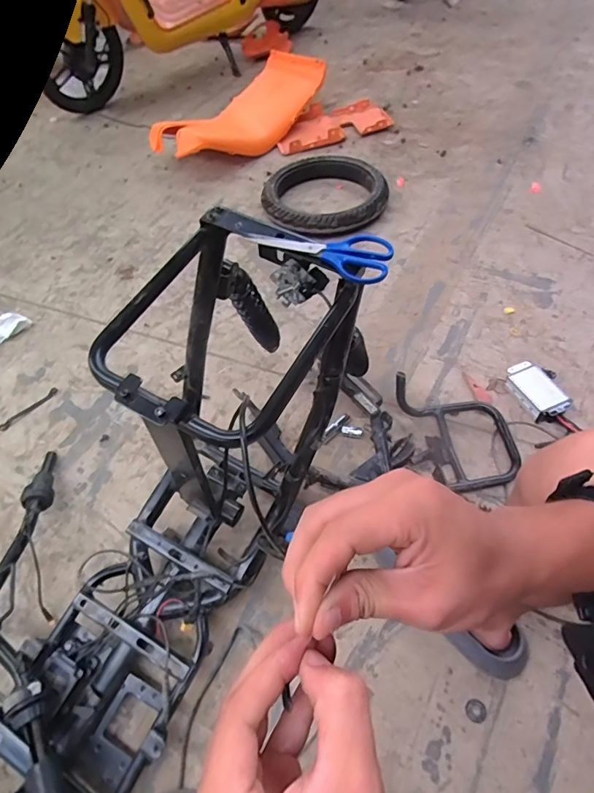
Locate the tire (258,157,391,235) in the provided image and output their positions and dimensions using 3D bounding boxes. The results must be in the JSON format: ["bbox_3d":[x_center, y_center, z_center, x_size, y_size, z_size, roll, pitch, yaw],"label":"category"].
[{"bbox_3d":[0.084,-0.591,1.340,0.358,0.069,0.322,10,55,12],"label":"tire"}]

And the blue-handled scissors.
[{"bbox_3d":[0.016,-0.176,0.518,0.190,0.016,0.060,23,59,20],"label":"blue-handled scissors"}]

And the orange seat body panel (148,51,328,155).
[{"bbox_3d":[-0.192,-0.981,1.583,0.287,0.167,0.637,30,62,24],"label":"orange seat body panel"}]

